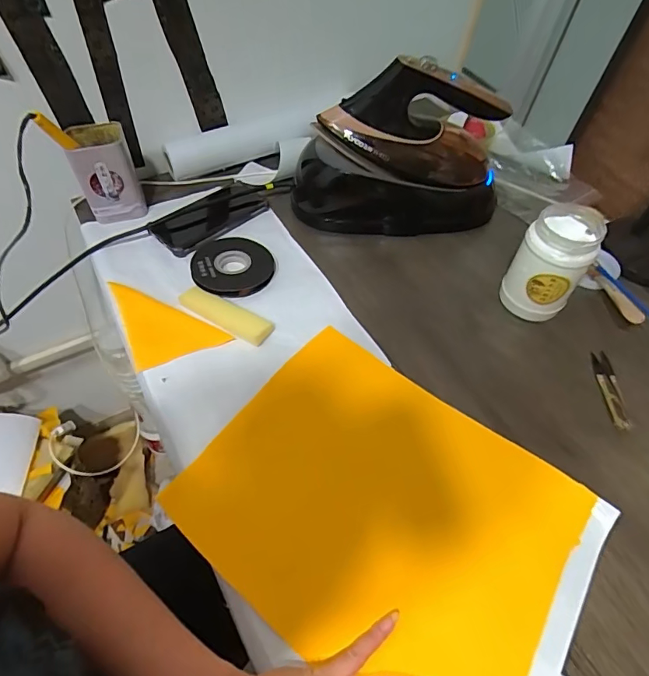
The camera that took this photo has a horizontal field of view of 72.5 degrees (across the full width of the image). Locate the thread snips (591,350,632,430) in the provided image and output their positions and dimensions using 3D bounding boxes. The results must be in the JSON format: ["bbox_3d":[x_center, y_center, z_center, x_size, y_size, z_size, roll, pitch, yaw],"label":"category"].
[{"bbox_3d":[0.319,0.056,0.492,0.022,0.005,0.096,4,53,3],"label":"thread snips"}]

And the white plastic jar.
[{"bbox_3d":[0.267,-0.088,0.528,0.075,0.121,0.082,0,53,0],"label":"white plastic jar"}]

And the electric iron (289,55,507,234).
[{"bbox_3d":[0.104,-0.254,0.610,0.284,0.189,0.133,-10,54,-8],"label":"electric iron"}]

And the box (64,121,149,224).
[{"bbox_3d":[-0.304,-0.228,0.626,0.076,0.119,0.065,-20,55,-15],"label":"box"}]

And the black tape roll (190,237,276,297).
[{"bbox_3d":[-0.120,-0.095,0.587,0.102,0.024,0.101,0,53,0],"label":"black tape roll"}]

